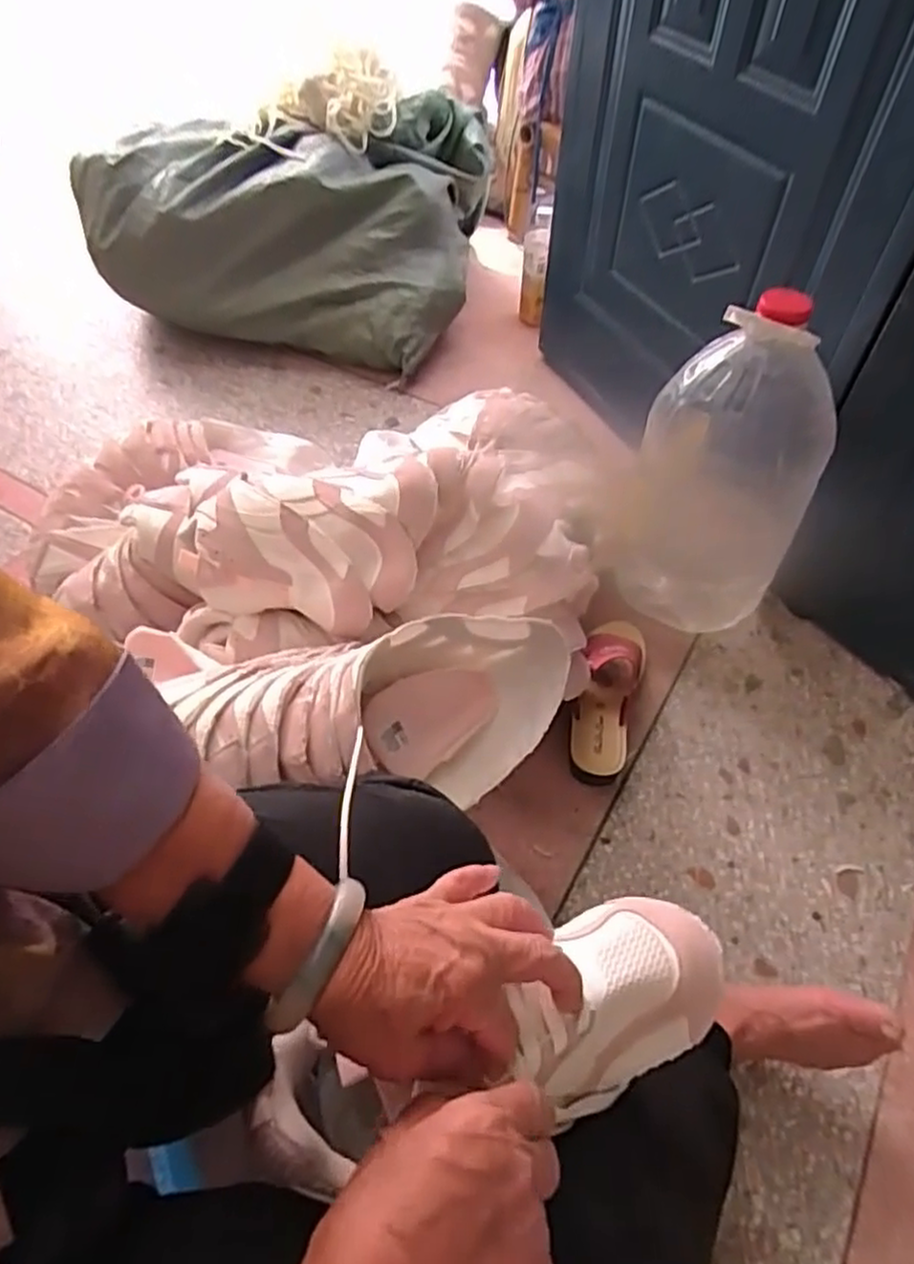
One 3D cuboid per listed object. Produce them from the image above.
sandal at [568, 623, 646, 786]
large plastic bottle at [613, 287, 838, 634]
[{"bbox_3d":[0.180,0.069,0.851,0.071,0.078,0.215,15,55,11],"label":"sandal"},{"bbox_3d":[0.320,-0.186,0.862,0.196,0.408,0.166,22,56,15],"label":"large plastic bottle"}]

